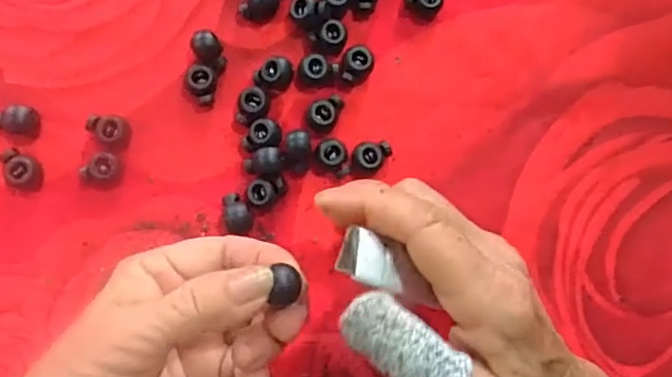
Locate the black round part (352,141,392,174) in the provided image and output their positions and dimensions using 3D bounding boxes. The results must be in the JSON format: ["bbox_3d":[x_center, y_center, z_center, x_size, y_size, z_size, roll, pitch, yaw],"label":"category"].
[{"bbox_3d":[0.018,-0.015,0.281,0.020,0.008,0.014,-7,87,-8],"label":"black round part"}]

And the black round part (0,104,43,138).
[{"bbox_3d":[-0.145,-0.031,0.268,0.017,0.012,0.014,15,84,-6],"label":"black round part"}]

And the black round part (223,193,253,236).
[{"bbox_3d":[-0.046,0.012,0.277,0.014,0.013,0.019,0,86,-7],"label":"black round part"}]

